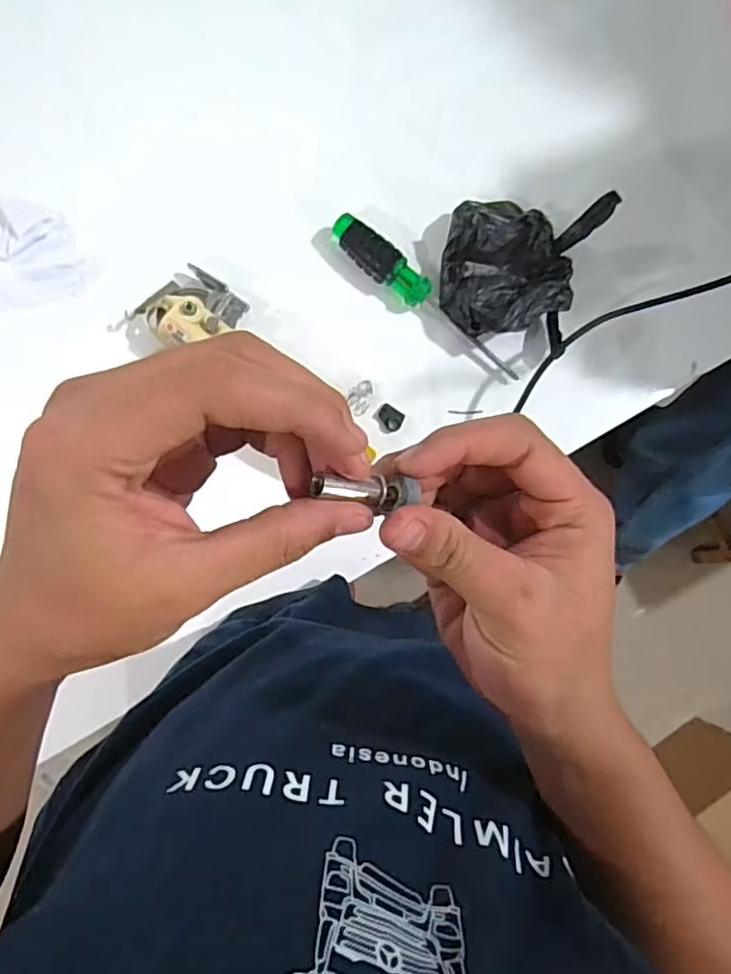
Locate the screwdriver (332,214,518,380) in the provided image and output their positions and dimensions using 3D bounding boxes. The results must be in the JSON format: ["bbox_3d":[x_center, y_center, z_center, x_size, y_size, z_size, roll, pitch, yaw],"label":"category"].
[{"bbox_3d":[0.061,-0.180,0.584,0.219,0.027,0.033,37,85,-2],"label":"screwdriver"}]

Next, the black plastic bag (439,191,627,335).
[{"bbox_3d":[0.148,-0.208,0.580,0.147,0.053,0.137,7,87,-4],"label":"black plastic bag"}]

